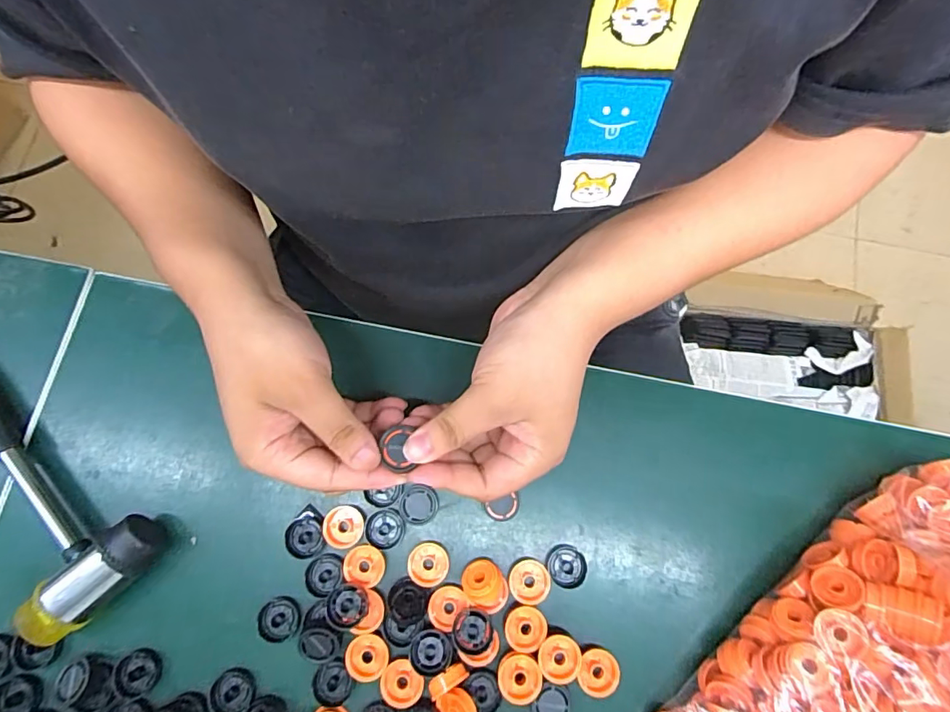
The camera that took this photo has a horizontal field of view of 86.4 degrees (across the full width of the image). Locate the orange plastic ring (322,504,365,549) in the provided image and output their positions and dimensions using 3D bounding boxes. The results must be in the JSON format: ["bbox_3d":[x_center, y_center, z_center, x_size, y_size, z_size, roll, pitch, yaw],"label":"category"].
[{"bbox_3d":[-0.086,0.112,0.331,0.026,0.005,0.026,0,78,-1],"label":"orange plastic ring"}]

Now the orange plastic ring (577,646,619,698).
[{"bbox_3d":[0.077,0.196,0.313,0.023,0.004,0.026,11,78,1],"label":"orange plastic ring"}]

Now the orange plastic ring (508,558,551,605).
[{"bbox_3d":[0.035,0.144,0.323,0.025,0.004,0.026,3,59,7],"label":"orange plastic ring"}]

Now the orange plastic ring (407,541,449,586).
[{"bbox_3d":[-0.030,0.134,0.325,0.026,0.004,0.026,0,78,-1],"label":"orange plastic ring"}]

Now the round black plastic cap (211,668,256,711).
[{"bbox_3d":[-0.148,0.206,0.310,0.025,0.006,0.023,-12,79,-4],"label":"round black plastic cap"}]

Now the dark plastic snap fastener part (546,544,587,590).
[{"bbox_3d":[0.060,0.137,0.329,0.024,0.006,0.026,0,78,-1],"label":"dark plastic snap fastener part"}]

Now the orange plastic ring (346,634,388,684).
[{"bbox_3d":[-0.067,0.185,0.310,0.025,0.004,0.026,0,78,-1],"label":"orange plastic ring"}]

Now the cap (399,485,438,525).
[{"bbox_3d":[-0.037,0.099,0.334,0.025,0.008,0.023,0,78,-1],"label":"cap"}]

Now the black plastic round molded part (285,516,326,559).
[{"bbox_3d":[-0.112,0.119,0.331,0.023,0.005,0.025,0,78,-1],"label":"black plastic round molded part"}]

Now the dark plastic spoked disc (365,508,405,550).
[{"bbox_3d":[-0.059,0.113,0.332,0.024,0.004,0.025,0,78,-1],"label":"dark plastic spoked disc"}]

